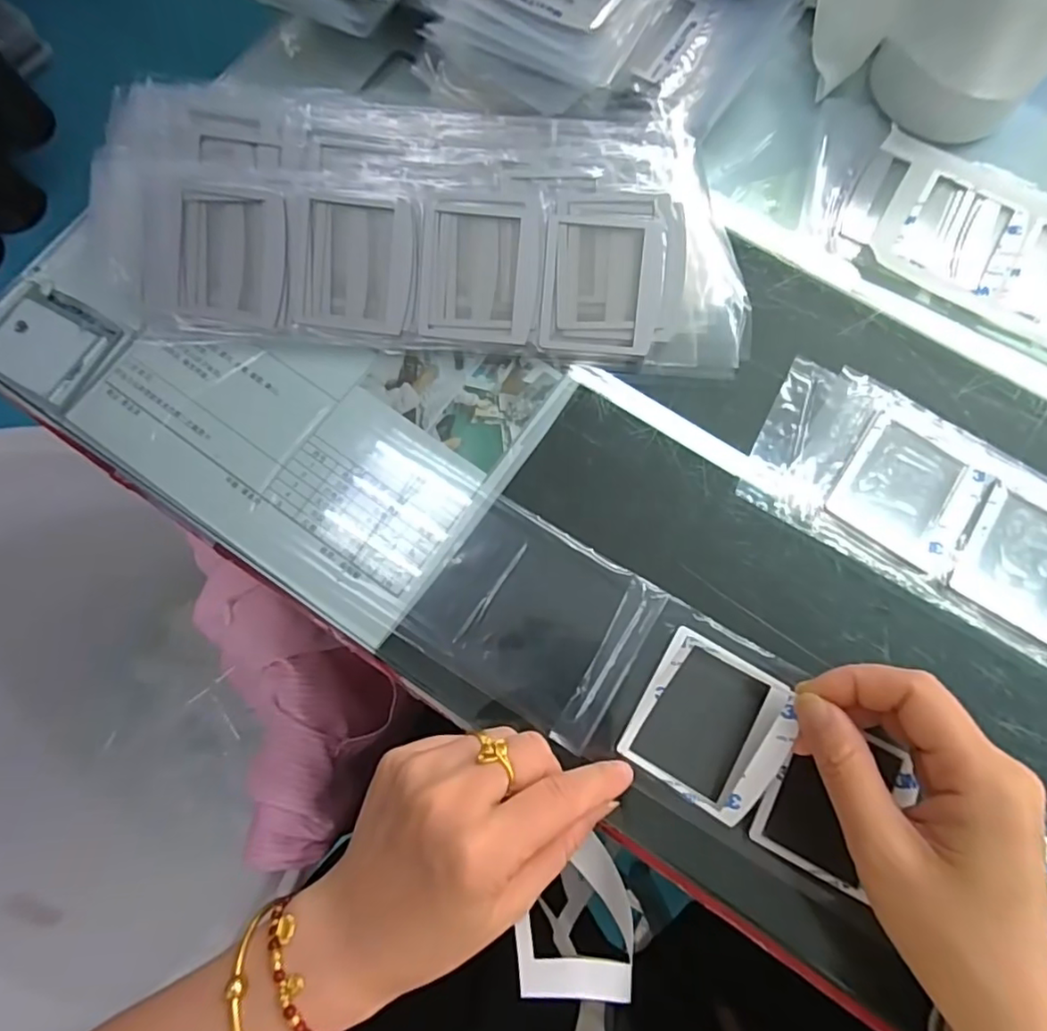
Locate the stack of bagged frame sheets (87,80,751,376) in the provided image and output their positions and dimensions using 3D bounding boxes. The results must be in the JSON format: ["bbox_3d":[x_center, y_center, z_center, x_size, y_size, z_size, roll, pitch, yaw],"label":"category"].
[{"bbox_3d":[-0.059,-0.158,0.316,0.359,0.034,0.136,4,78,3],"label":"stack of bagged frame sheets"}]

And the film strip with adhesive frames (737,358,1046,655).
[{"bbox_3d":[0.275,0.036,0.278,0.338,0.006,0.086,32,80,8],"label":"film strip with adhesive frames"}]

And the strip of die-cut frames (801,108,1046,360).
[{"bbox_3d":[0.302,-0.130,0.316,0.305,0.004,0.101,30,80,8],"label":"strip of die-cut frames"}]

